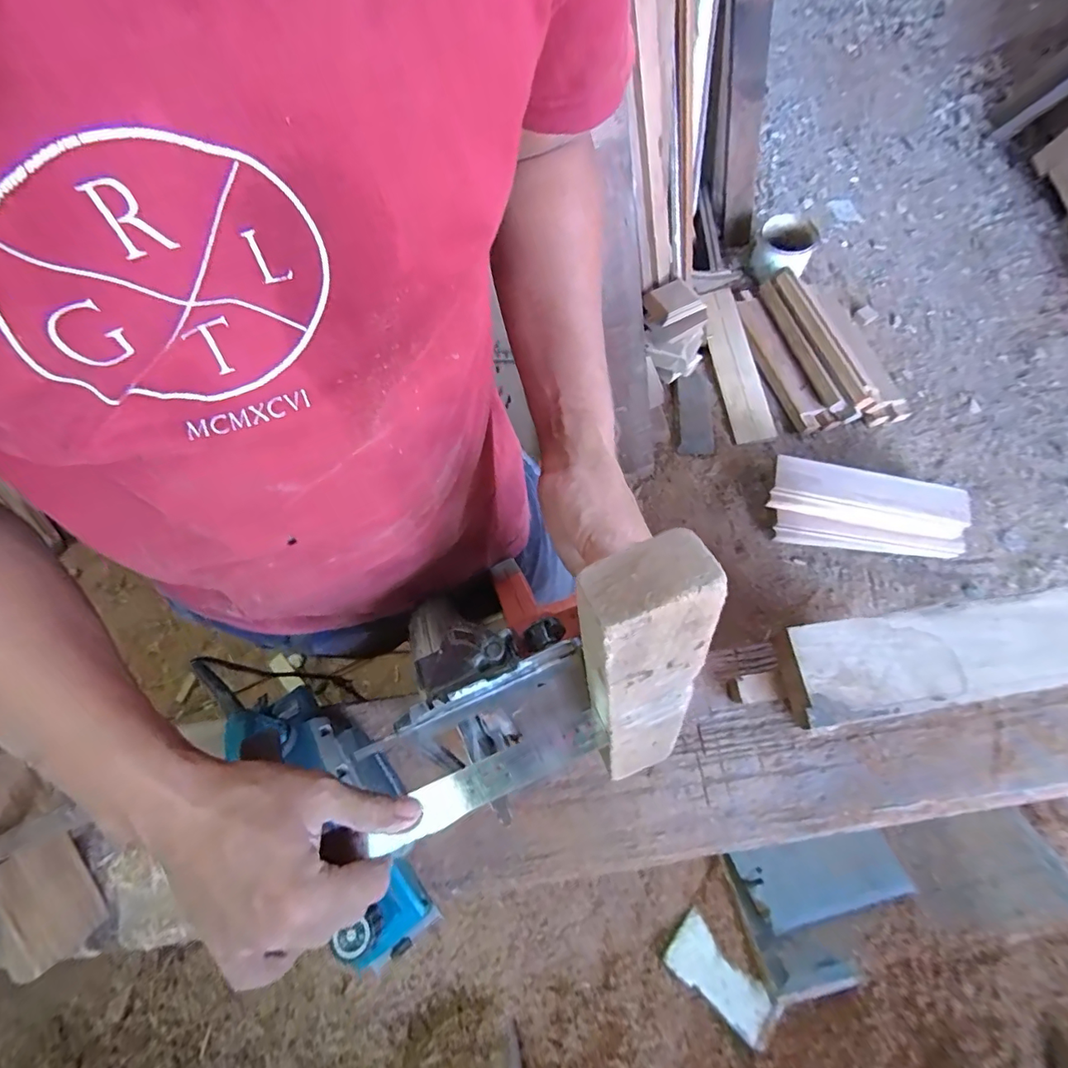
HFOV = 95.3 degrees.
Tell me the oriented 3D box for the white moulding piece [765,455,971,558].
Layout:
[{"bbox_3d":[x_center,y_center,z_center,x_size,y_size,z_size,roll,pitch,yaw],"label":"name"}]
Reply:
[{"bbox_3d":[0.861,-0.065,1.282,0.472,0.136,0.176,10,67,5],"label":"white moulding piece"}]

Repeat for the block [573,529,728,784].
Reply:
[{"bbox_3d":[0.068,0.107,0.323,0.067,0.281,0.035,-25,51,-9],"label":"block"}]

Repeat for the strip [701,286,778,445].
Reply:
[{"bbox_3d":[0.608,-0.518,1.478,0.119,0.024,0.513,-11,74,8],"label":"strip"}]

